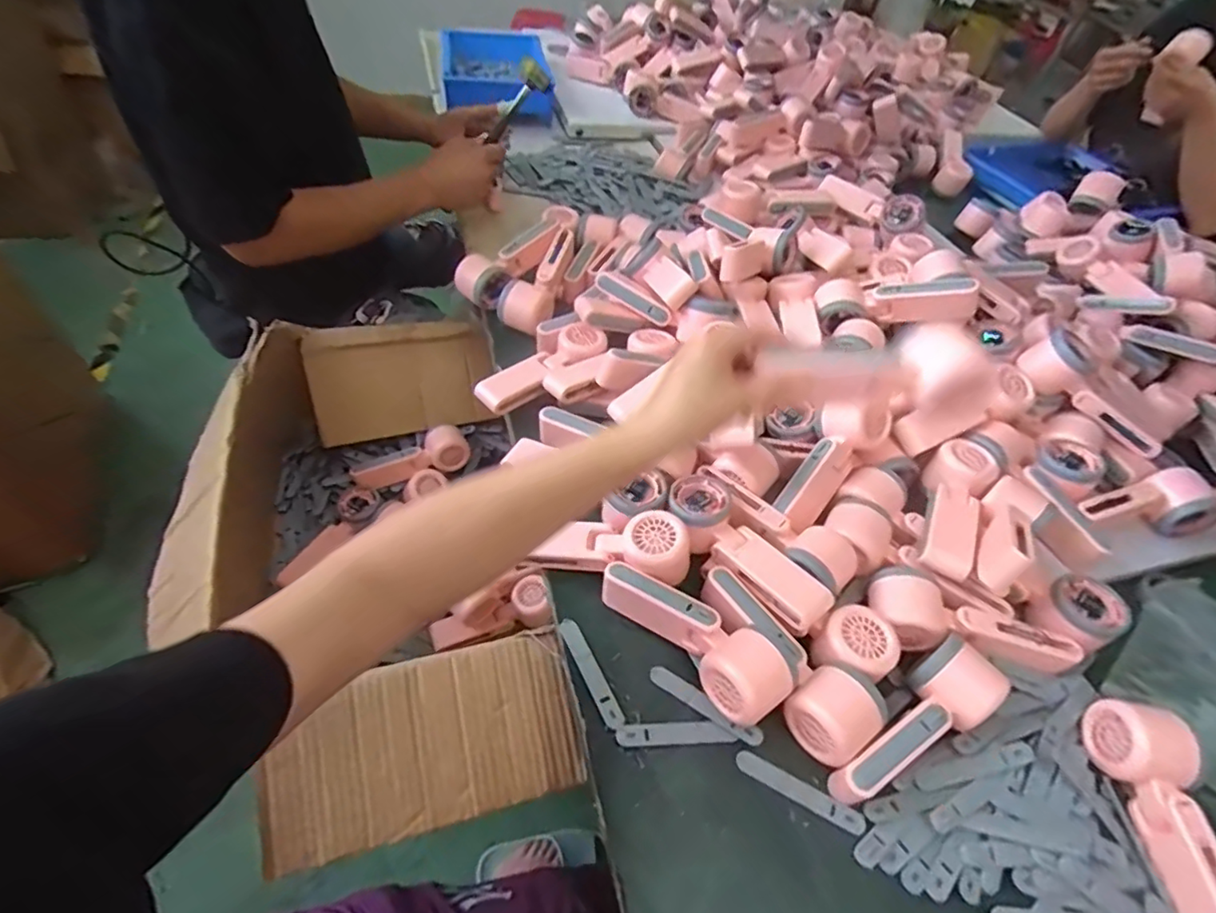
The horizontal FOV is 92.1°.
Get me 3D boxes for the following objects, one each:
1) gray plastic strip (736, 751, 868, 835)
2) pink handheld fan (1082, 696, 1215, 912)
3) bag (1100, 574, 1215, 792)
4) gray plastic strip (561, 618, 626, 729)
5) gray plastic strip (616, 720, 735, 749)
[{"bbox_3d":[0.142,0.248,0.435,0.097,0.004,0.016,23,47,13],"label":"gray plastic strip"},{"bbox_3d":[0.406,0.262,0.418,0.055,0.039,0.165,10,49,1],"label":"pink handheld fan"},{"bbox_3d":[0.540,0.196,0.525,0.188,0.035,0.129,-34,62,-32],"label":"bag"},{"bbox_3d":[-0.014,0.176,0.479,0.017,0.004,0.096,-18,55,-23],"label":"gray plastic strip"},{"bbox_3d":[0.052,0.213,0.451,0.089,0.004,0.018,2,49,-7],"label":"gray plastic strip"}]

